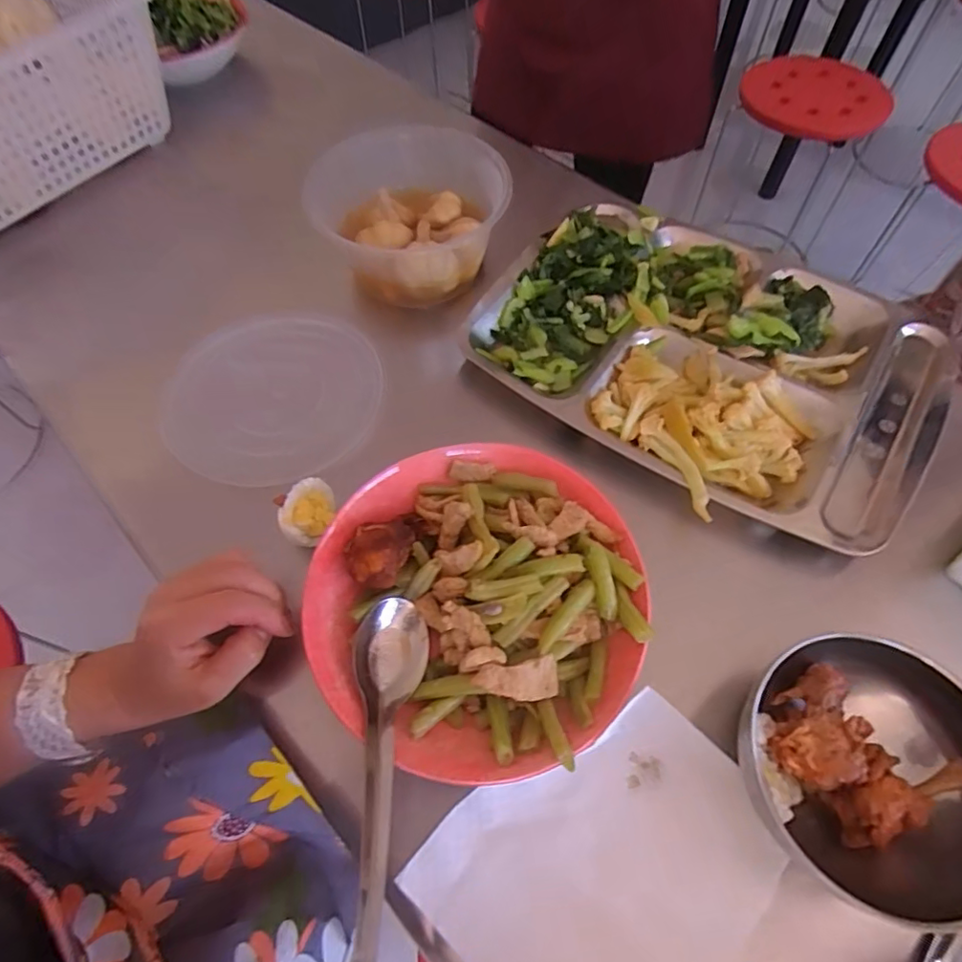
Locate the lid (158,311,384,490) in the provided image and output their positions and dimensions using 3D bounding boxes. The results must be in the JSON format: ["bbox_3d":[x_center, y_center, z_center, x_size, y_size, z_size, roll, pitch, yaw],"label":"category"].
[{"bbox_3d":[-0.169,-0.074,0.460,0.168,0.013,0.176,0,60,1],"label":"lid"}]

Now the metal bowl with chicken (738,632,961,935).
[{"bbox_3d":[0.206,0.153,0.298,0.130,0.053,0.123,0,60,1],"label":"metal bowl with chicken"}]

